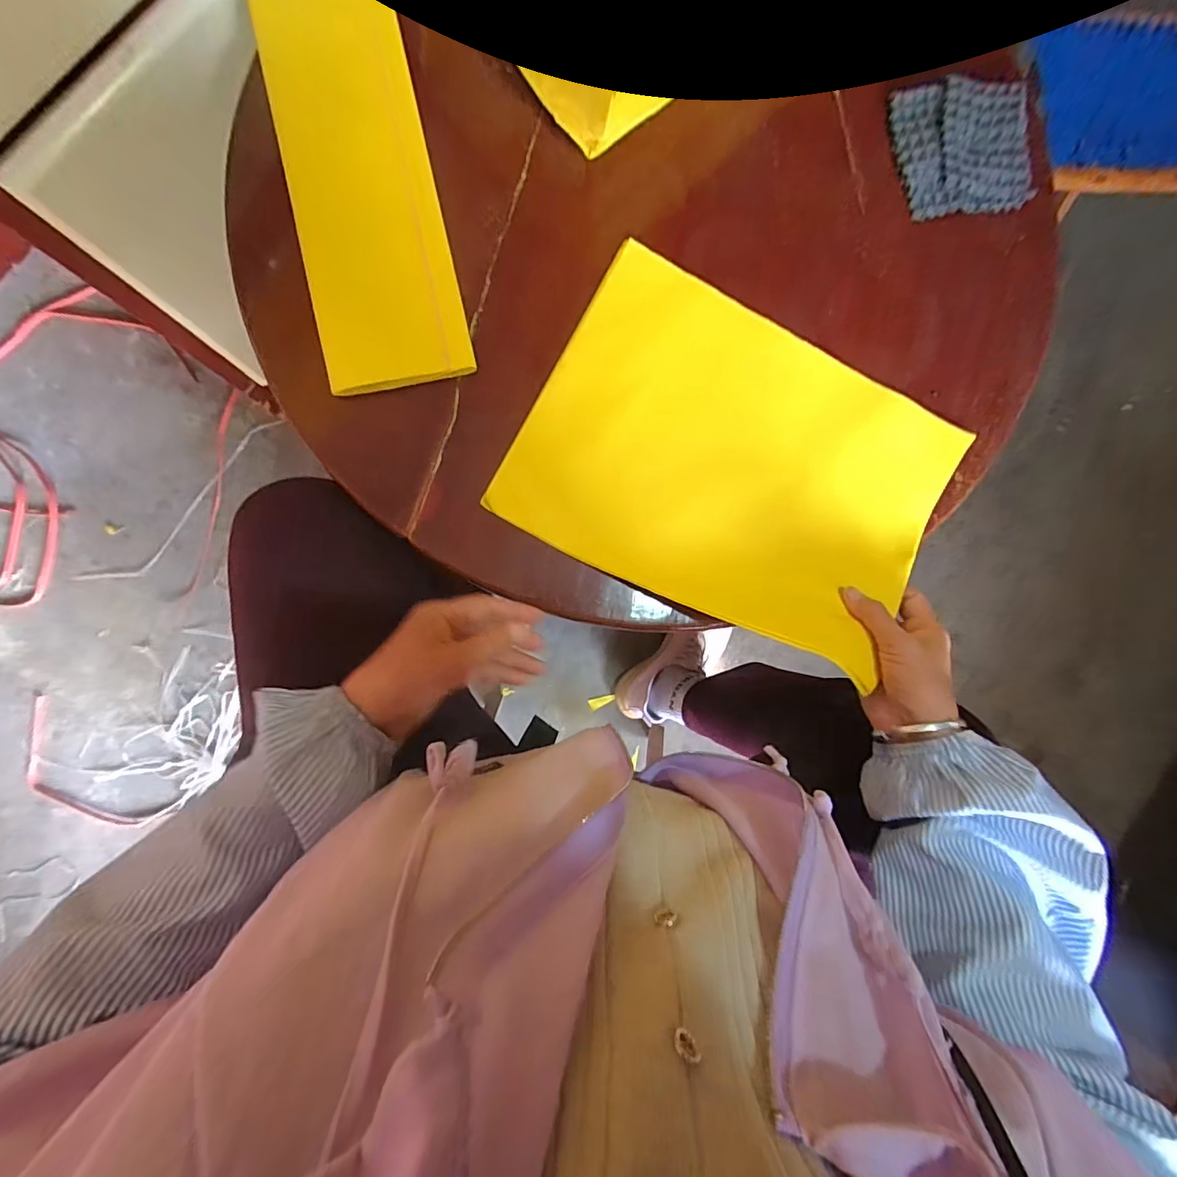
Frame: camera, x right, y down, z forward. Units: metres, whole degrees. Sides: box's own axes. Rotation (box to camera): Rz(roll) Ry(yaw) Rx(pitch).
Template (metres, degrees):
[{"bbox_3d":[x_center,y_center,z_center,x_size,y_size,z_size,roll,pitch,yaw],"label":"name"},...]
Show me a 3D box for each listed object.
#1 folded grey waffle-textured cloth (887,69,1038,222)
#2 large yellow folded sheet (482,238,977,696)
[{"bbox_3d":[0.347,-0.409,0.459,0.121,0.008,0.116,-11,94,1],"label":"folded grey waffle-textured cloth"},{"bbox_3d":[0.126,-0.107,0.422,0.346,0.036,0.260,28,84,-2],"label":"large yellow folded sheet"}]

